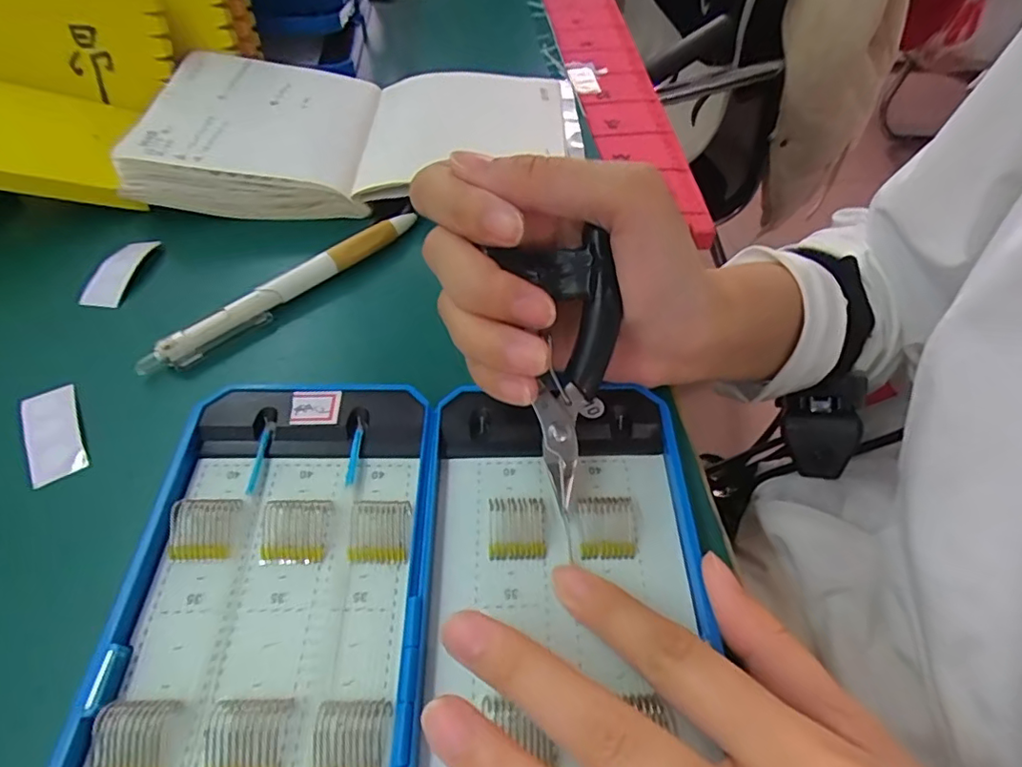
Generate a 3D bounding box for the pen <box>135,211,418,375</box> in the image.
[{"bbox_3d":[-0.102,-0.047,0.262,0.010,0.009,0.143,38,59,26],"label":"pen"}]

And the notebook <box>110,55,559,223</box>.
[{"bbox_3d":[-0.088,-0.153,0.329,0.232,0.030,0.126,0,51,-2],"label":"notebook"}]

